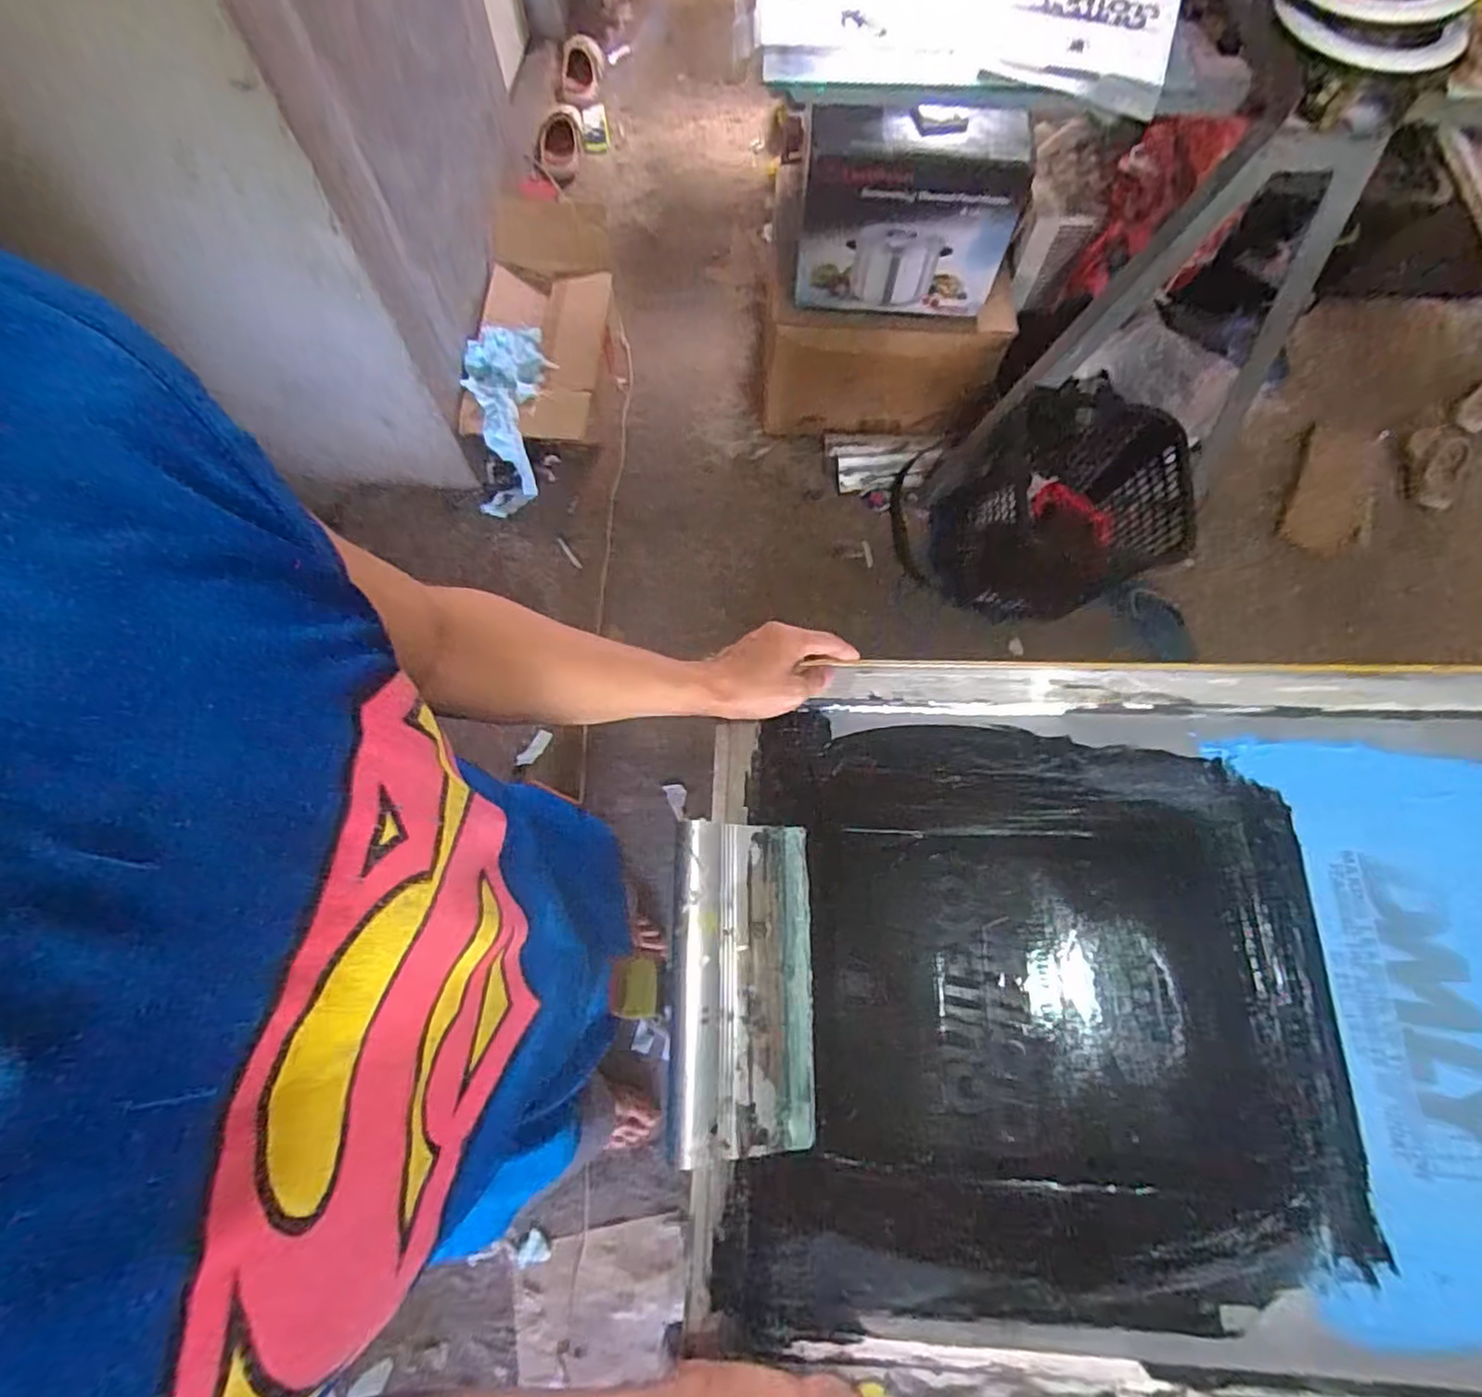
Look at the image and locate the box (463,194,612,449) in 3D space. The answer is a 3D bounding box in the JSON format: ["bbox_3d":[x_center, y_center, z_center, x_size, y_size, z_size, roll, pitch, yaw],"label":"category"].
[{"bbox_3d":[-0.490,-0.893,1.719,0.295,0.253,0.649,4,68,4],"label":"box"}]

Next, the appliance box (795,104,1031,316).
[{"bbox_3d":[0.329,-0.982,1.412,0.422,0.325,0.176,3,68,4],"label":"appliance box"}]

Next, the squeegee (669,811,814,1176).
[{"bbox_3d":[0.000,0.215,0.532,0.122,0.030,0.233,13,67,-31],"label":"squeegee"}]

